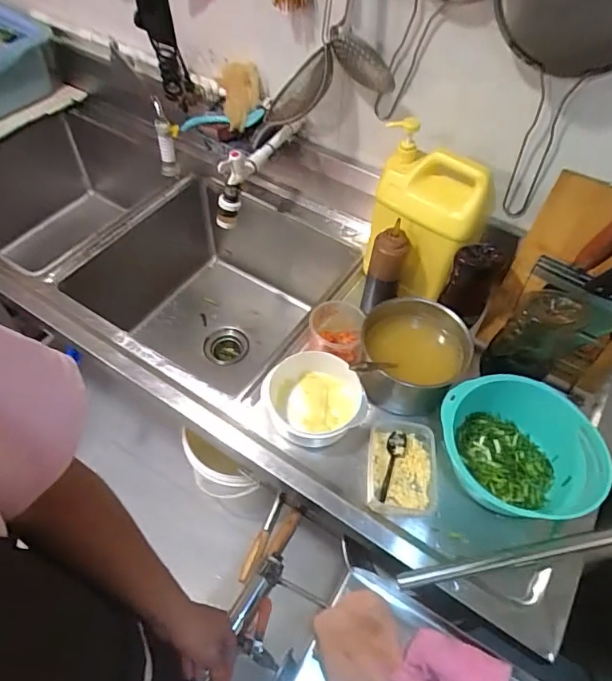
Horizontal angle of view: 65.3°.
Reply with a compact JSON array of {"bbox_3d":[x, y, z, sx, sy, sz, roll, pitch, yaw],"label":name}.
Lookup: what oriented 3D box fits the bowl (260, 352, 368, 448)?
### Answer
[{"bbox_3d":[0.010,0.091,0.769,0.158,0.071,0.152,2,56,-2],"label":"bowl"}]

